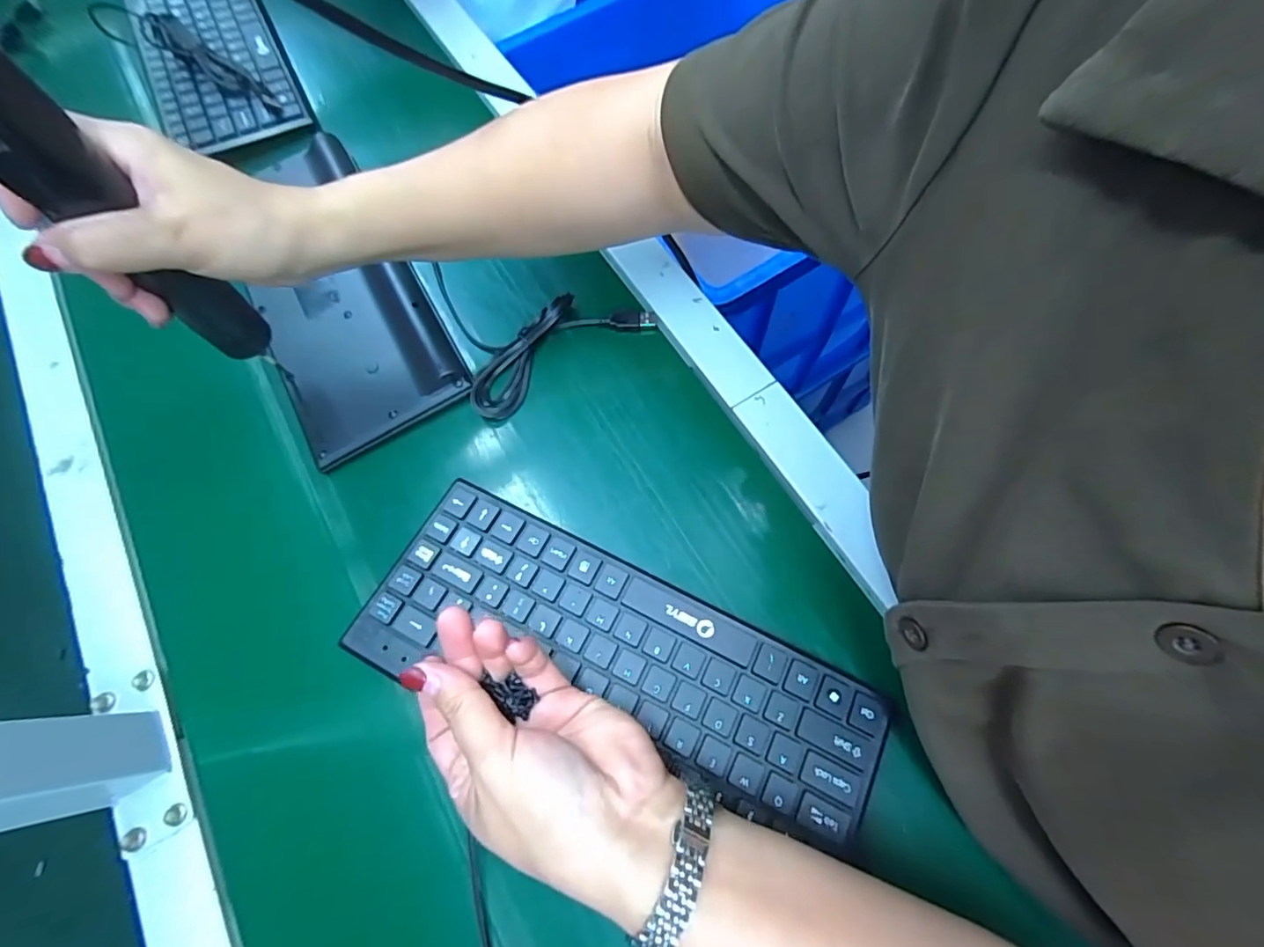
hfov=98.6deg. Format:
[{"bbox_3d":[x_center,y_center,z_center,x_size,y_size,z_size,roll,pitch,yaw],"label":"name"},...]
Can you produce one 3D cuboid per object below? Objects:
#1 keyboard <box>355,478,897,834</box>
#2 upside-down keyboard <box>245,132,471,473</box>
[{"bbox_3d":[-0.012,0.111,0.317,0.297,0.017,0.113,26,67,10],"label":"keyboard"},{"bbox_3d":[-0.245,-0.159,0.431,0.122,0.025,0.309,-30,69,-7],"label":"upside-down keyboard"}]

